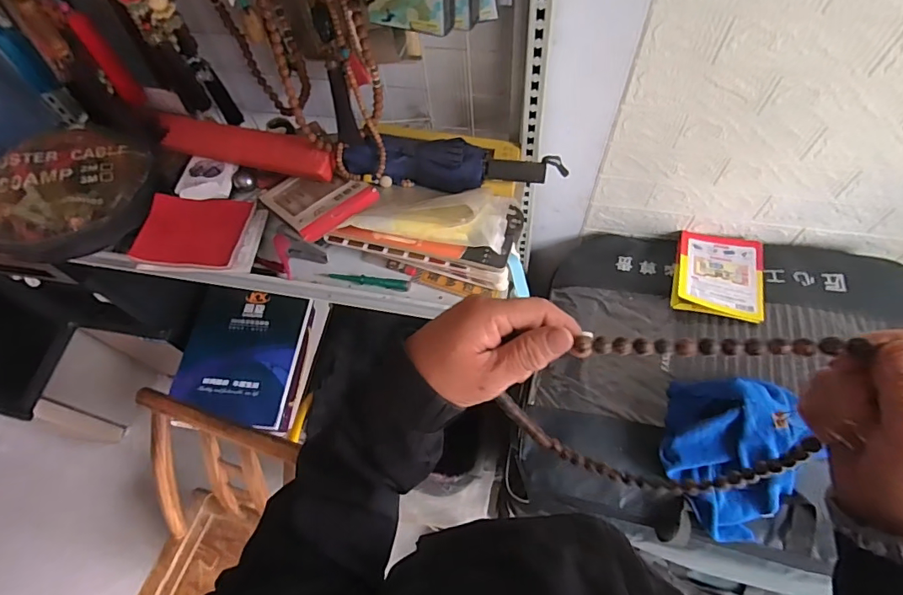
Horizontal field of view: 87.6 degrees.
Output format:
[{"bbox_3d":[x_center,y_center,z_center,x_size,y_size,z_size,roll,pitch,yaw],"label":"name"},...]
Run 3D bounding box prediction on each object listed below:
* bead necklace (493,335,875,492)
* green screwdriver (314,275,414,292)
[{"bbox_3d":[0.157,0.099,0.372,0.227,0.214,0.068,5,62,7],"label":"bead necklace"},{"bbox_3d":[-0.132,-0.025,0.721,0.138,0.018,0.015,5,62,7],"label":"green screwdriver"}]

